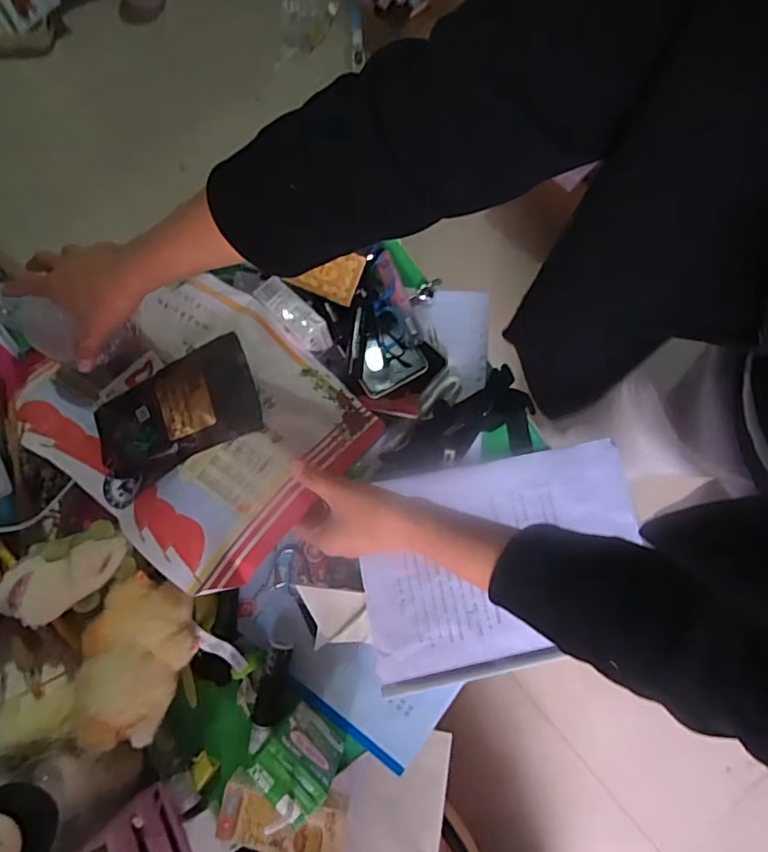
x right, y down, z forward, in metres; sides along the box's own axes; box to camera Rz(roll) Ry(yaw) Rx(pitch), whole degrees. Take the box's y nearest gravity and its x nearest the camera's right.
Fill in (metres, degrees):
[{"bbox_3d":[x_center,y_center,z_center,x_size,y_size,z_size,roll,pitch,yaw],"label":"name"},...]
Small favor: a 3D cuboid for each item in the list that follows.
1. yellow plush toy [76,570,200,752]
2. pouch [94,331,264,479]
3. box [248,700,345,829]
[{"bbox_3d":[-0.231,0.213,0.492,0.094,0.044,0.147,21,81,4],"label":"yellow plush toy"},{"bbox_3d":[-0.196,-0.020,0.509,0.149,0.031,0.112,-23,61,-2],"label":"pouch"},{"bbox_3d":[-0.076,0.298,0.490,0.070,0.106,0.047,43,83,8],"label":"box"}]

